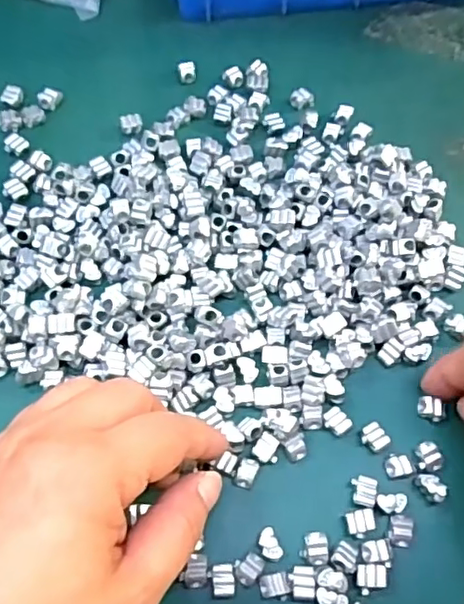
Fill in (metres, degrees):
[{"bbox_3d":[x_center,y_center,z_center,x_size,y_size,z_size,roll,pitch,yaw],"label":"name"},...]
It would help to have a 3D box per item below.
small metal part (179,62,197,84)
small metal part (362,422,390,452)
[{"bbox_3d":[-0.026,-0.133,0.341,0.009,0.007,0.011,-13,68,-8],"label":"small metal part"},{"bbox_3d":[0.063,0.059,0.259,0.012,0.007,0.012,-26,70,-13],"label":"small metal part"}]

